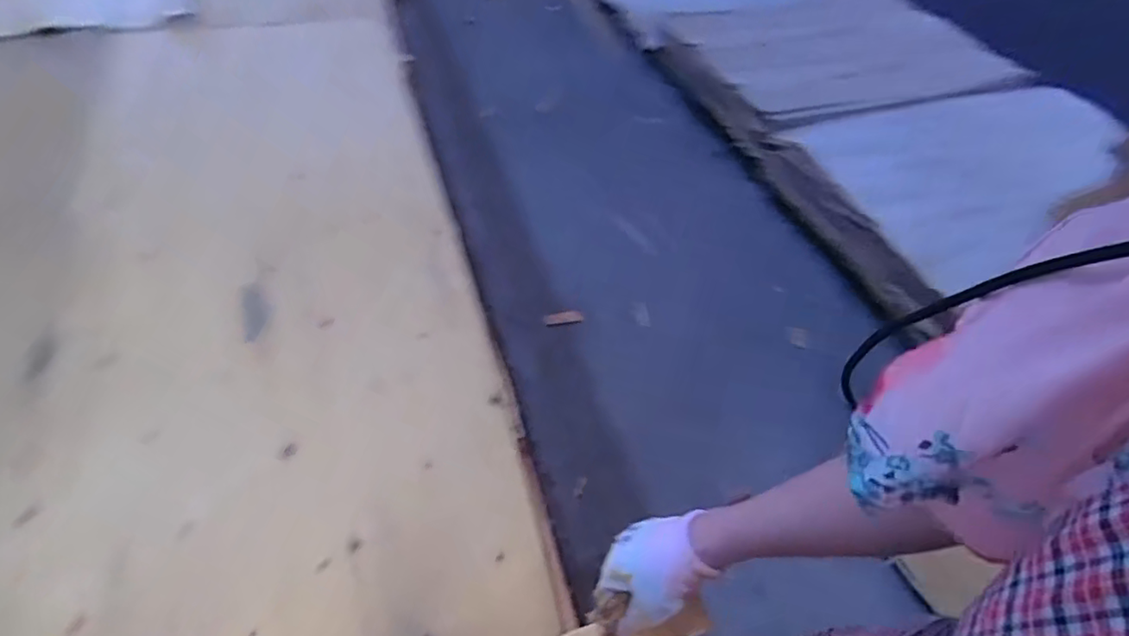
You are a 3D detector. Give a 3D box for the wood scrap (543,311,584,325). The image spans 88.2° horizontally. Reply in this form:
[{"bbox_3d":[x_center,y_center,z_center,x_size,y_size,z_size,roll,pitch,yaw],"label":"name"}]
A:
[{"bbox_3d":[-0.005,0.002,1.769,0.134,0.033,0.028,-6,44,29],"label":"wood scrap"}]

